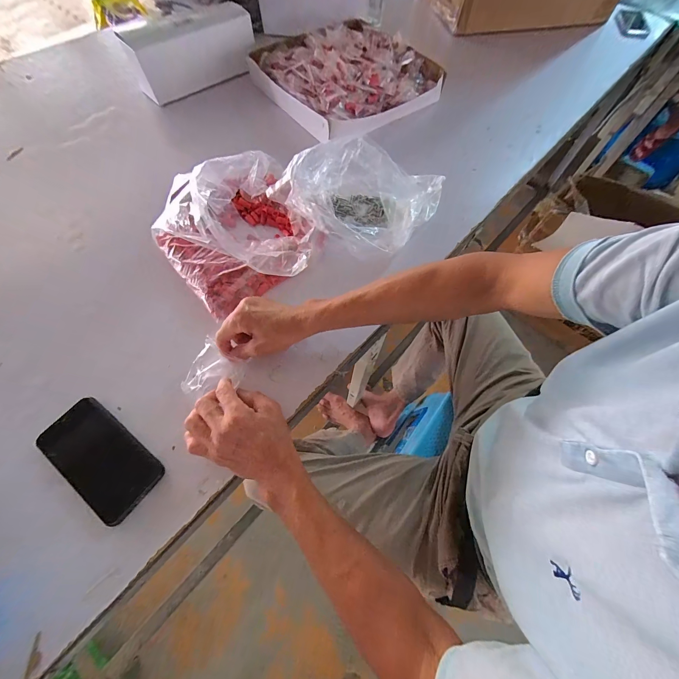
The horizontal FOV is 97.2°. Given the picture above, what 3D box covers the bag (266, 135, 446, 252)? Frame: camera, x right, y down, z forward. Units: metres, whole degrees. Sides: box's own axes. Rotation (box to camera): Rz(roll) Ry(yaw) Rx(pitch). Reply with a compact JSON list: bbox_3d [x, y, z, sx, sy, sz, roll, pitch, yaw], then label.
[{"bbox_3d":[0.040,-0.257,0.532,0.221,0.087,0.236,35,69,14],"label":"bag"}]

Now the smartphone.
[{"bbox_3d":[-0.294,0.141,0.365,0.156,0.006,0.075,34,69,14],"label":"smartphone"}]

